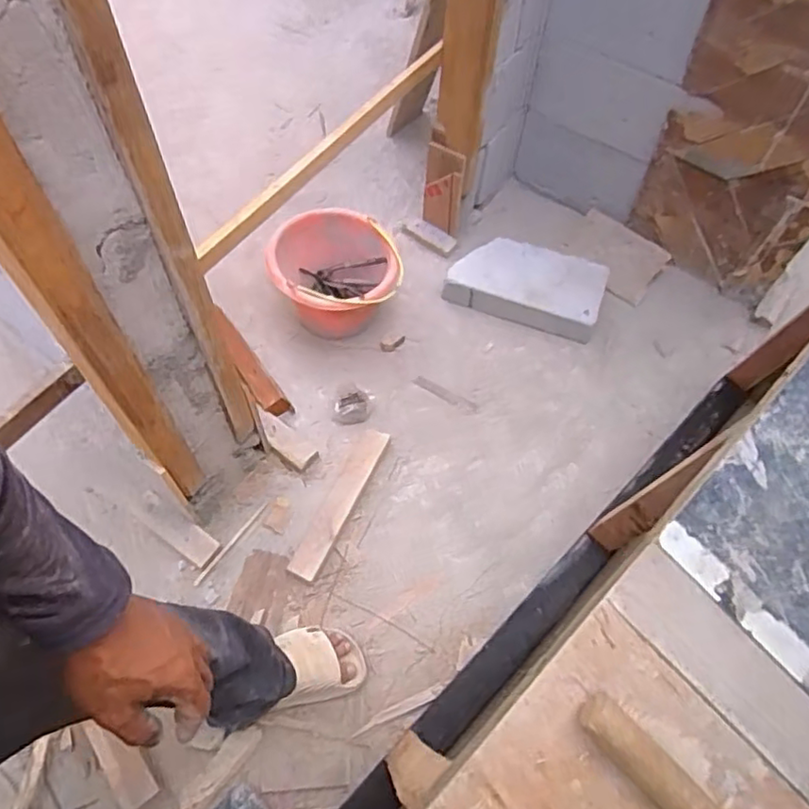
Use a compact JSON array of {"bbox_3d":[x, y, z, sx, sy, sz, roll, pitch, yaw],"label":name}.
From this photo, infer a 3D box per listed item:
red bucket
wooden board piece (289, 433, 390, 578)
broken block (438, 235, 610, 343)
[{"bbox_3d":[-0.160,-0.288,1.489,0.278,0.209,0.279,1,60,-2],"label":"red bucket"},{"bbox_3d":[-0.132,0.194,1.297,0.060,0.022,0.339,19,62,19],"label":"wooden board piece"},{"bbox_3d":[0.302,-0.298,1.581,0.370,0.084,0.205,20,61,8],"label":"broken block"}]

